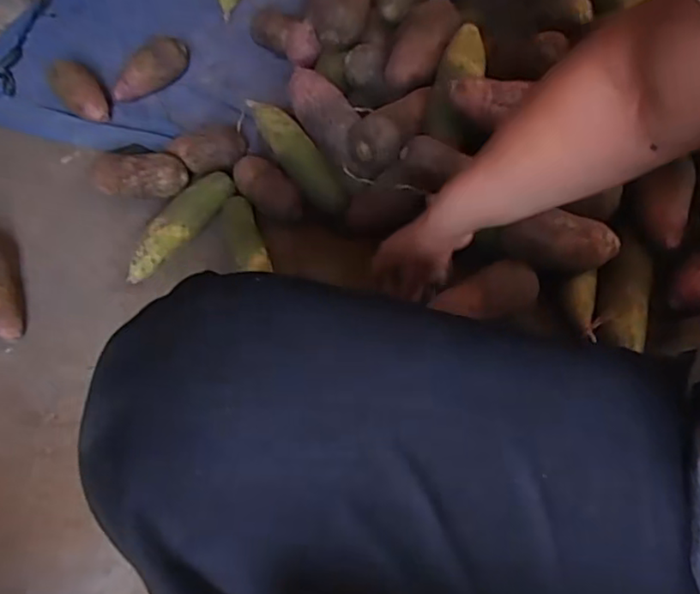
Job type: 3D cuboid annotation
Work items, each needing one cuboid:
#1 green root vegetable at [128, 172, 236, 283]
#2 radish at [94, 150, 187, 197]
[{"bbox_3d":[-0.239,-0.104,0.831,0.051,0.052,0.210,26,59,21],"label":"green root vegetable"},{"bbox_3d":[-0.307,-0.171,0.864,0.140,0.064,0.058,-6,53,-1],"label":"radish"}]

